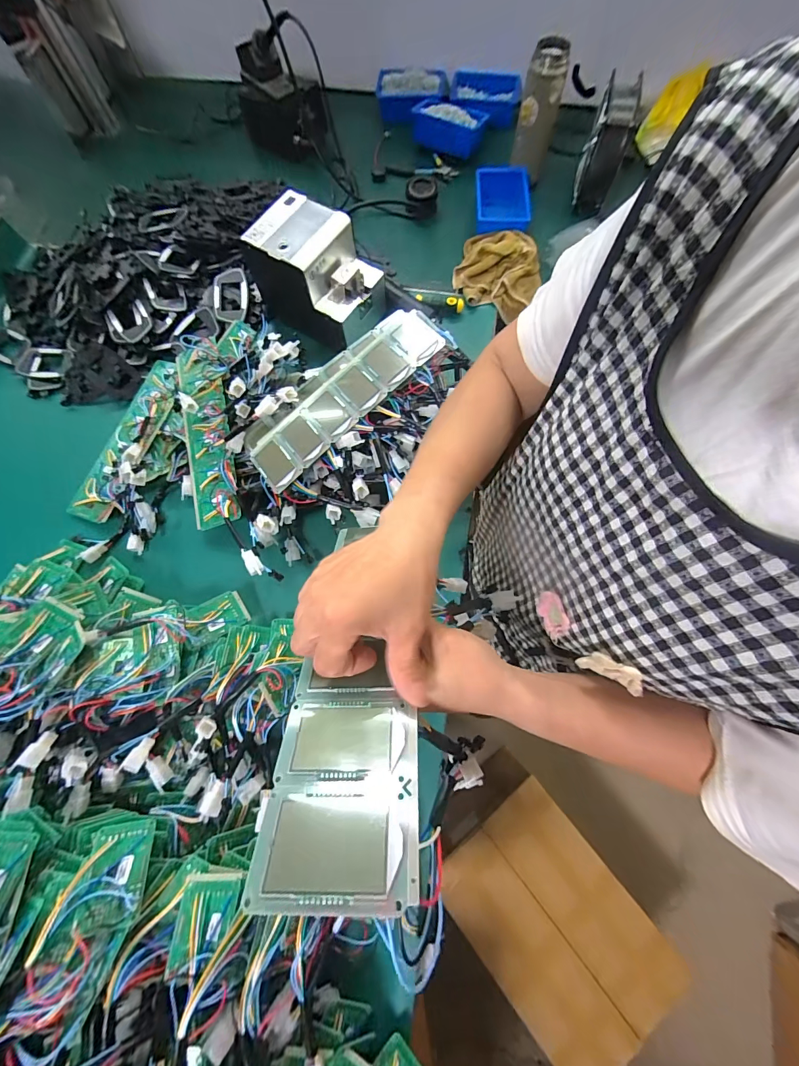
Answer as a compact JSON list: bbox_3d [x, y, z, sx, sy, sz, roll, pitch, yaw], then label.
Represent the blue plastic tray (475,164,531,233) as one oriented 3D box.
[{"bbox_3d":[0.197,-0.637,0.710,0.099,0.032,0.152,2,73,2],"label":"blue plastic tray"}]

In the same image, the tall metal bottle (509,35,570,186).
[{"bbox_3d":[0.258,-0.773,0.703,0.070,0.186,0.064,13,74,5],"label":"tall metal bottle"}]

